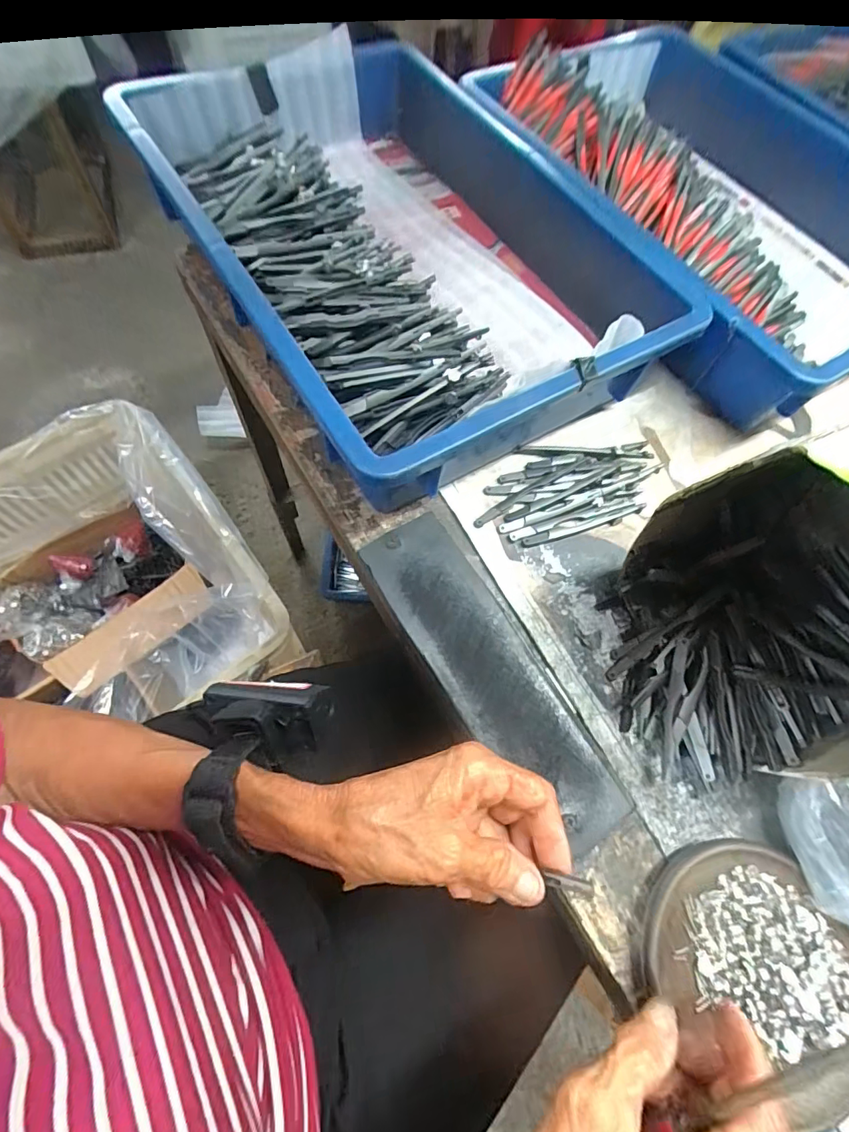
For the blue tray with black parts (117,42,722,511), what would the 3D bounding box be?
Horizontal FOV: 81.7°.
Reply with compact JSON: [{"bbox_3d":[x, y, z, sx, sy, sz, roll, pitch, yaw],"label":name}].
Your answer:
[{"bbox_3d":[-0.011,-0.244,0.384,0.290,0.082,0.369,-29,71,-15],"label":"blue tray with black parts"}]

